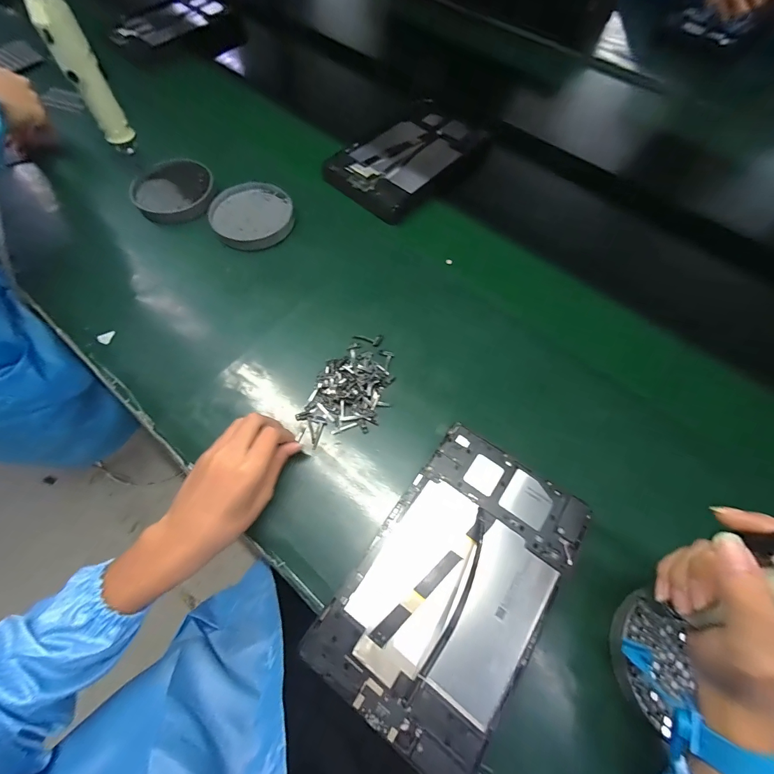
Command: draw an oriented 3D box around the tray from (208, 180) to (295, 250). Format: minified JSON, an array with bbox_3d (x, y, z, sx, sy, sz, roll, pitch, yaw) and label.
[{"bbox_3d":[-0.194,-0.250,0.522,0.112,0.016,0.130,-31,68,-13],"label":"tray"}]

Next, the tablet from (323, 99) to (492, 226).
[{"bbox_3d":[0.040,-0.368,0.576,0.162,0.029,0.265,36,70,16],"label":"tablet"}]

